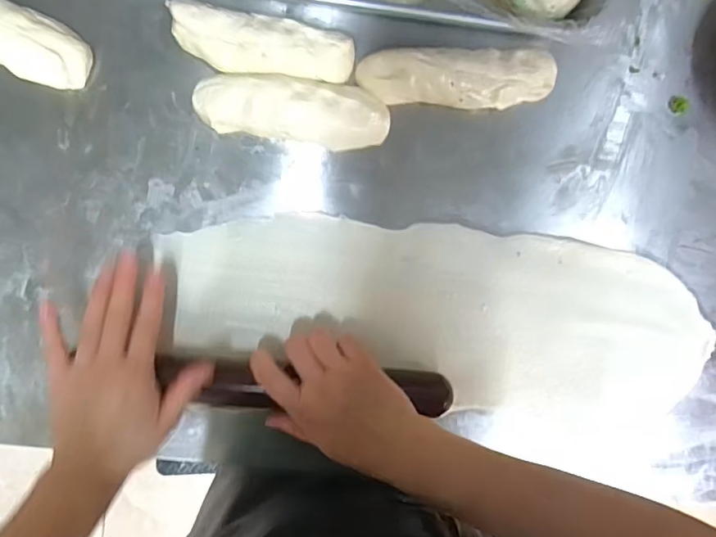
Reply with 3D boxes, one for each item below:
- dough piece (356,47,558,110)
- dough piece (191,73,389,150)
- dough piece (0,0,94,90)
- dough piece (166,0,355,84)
[{"bbox_3d":[0.088,-0.168,0.438,0.172,0.028,0.051,-1,91,-5],"label":"dough piece"},{"bbox_3d":[-0.056,-0.134,0.430,0.161,0.032,0.052,4,90,-5],"label":"dough piece"},{"bbox_3d":[-0.304,-0.199,0.410,0.160,0.031,0.052,21,89,-5],"label":"dough piece"},{"bbox_3d":[-0.081,-0.191,0.431,0.152,0.033,0.049,6,90,-5],"label":"dough piece"}]

